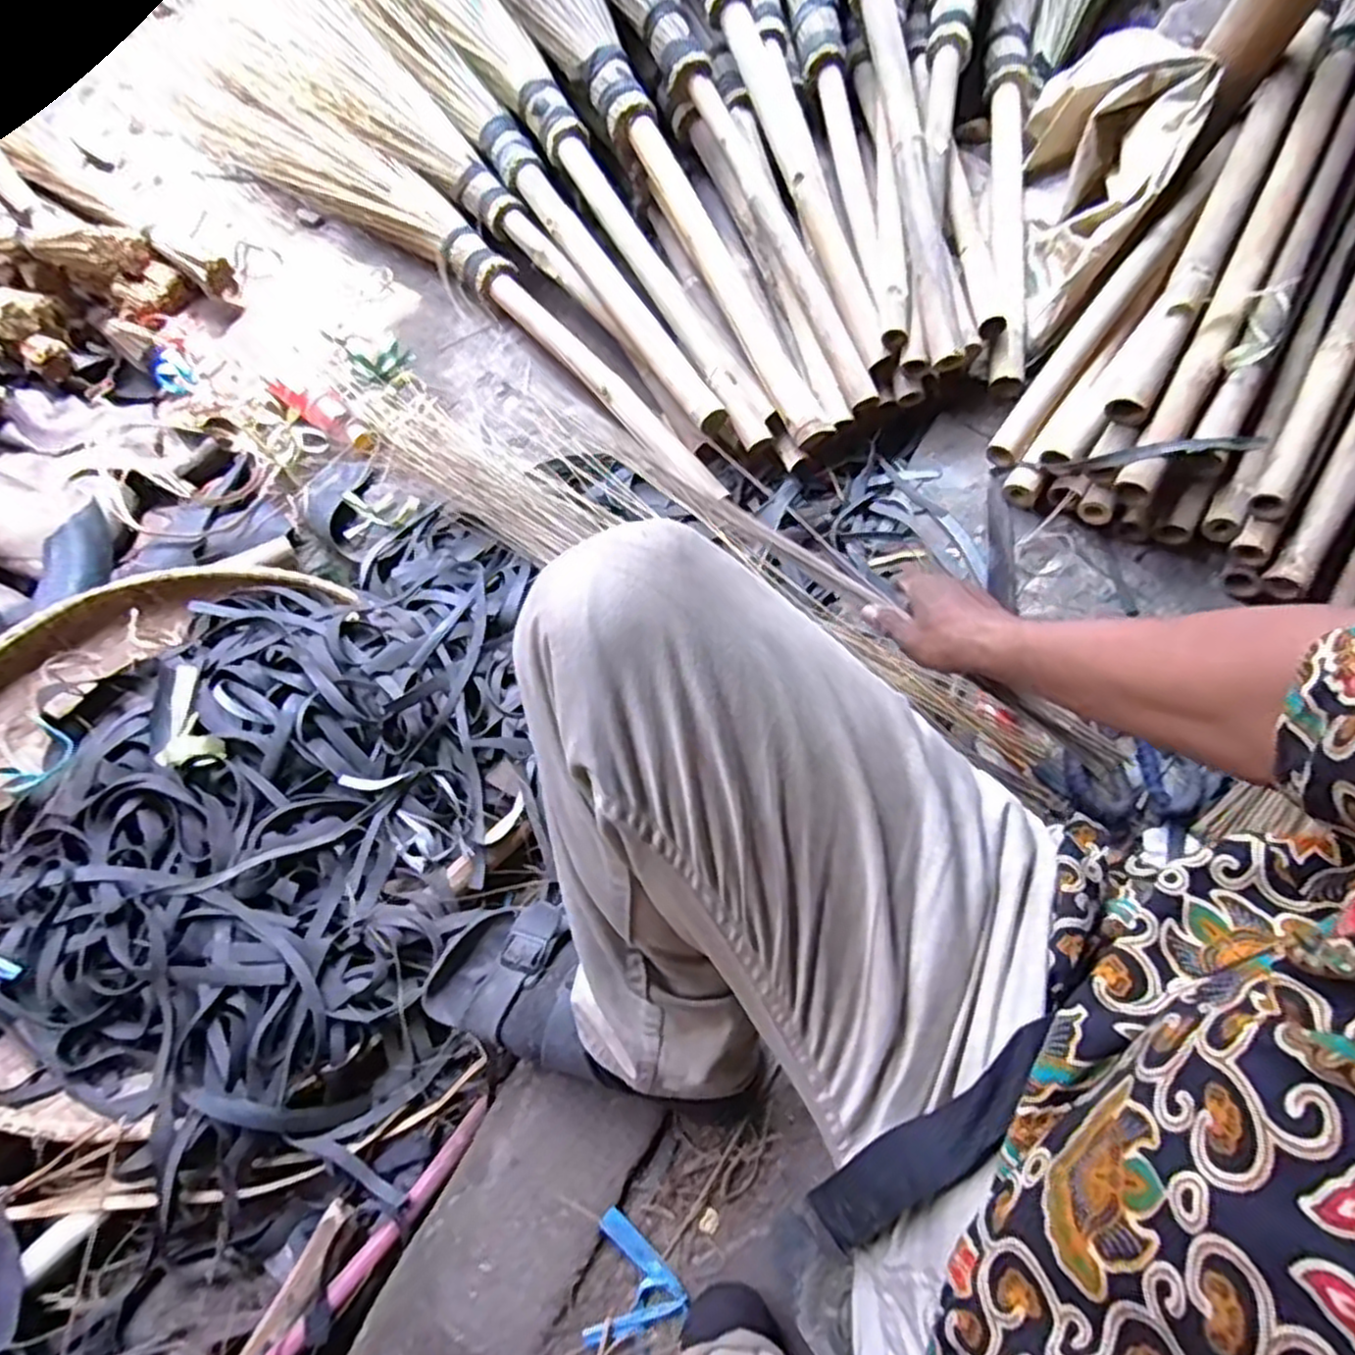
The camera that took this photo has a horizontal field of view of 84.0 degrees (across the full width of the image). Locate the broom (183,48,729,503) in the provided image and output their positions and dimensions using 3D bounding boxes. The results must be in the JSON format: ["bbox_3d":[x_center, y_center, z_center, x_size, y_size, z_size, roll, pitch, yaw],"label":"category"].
[{"bbox_3d":[-0.351,-0.613,1.103,1.177,0.094,0.138,40,76,12],"label":"broom"}]

